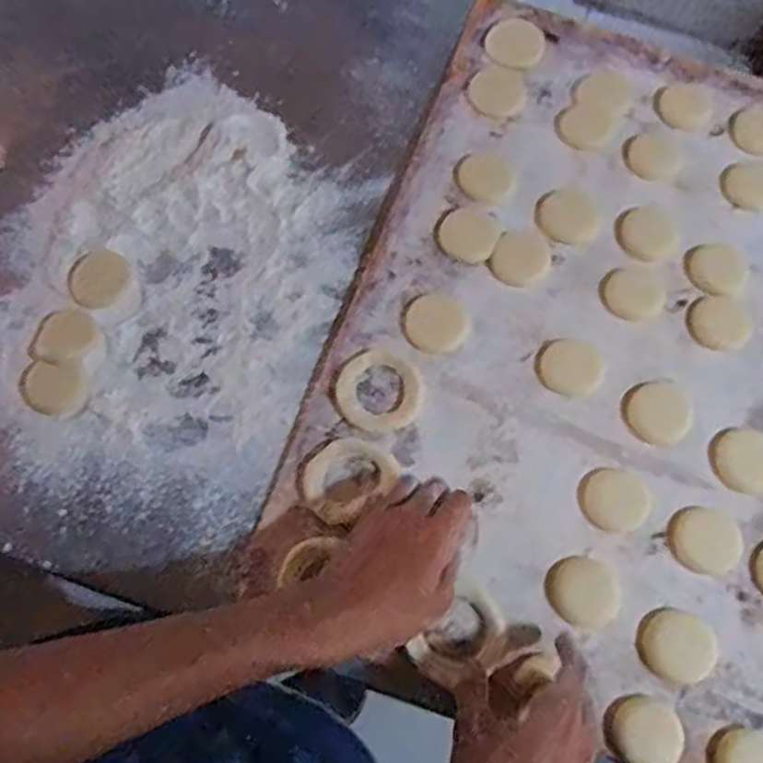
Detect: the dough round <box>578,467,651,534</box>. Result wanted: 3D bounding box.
[{"bbox_3d":[0.172,0.088,0.515,0.050,0.004,0.046,1,73,-2],"label":"dough round"}]

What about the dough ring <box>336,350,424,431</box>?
[{"bbox_3d":[-0.001,0.007,0.537,0.065,0.007,0.063,1,73,-2],"label":"dough ring"}]

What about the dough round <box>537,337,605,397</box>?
[{"bbox_3d":[0.149,-0.011,0.546,0.051,0.004,0.047,1,73,-2],"label":"dough round"}]

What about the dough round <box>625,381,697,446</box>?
[{"bbox_3d":[0.216,0.024,0.537,0.046,0.006,0.052,44,76,10],"label":"dough round"}]

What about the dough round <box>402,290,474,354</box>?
[{"bbox_3d":[0.045,-0.047,0.555,0.050,0.004,0.051,1,73,-2],"label":"dough round"}]

